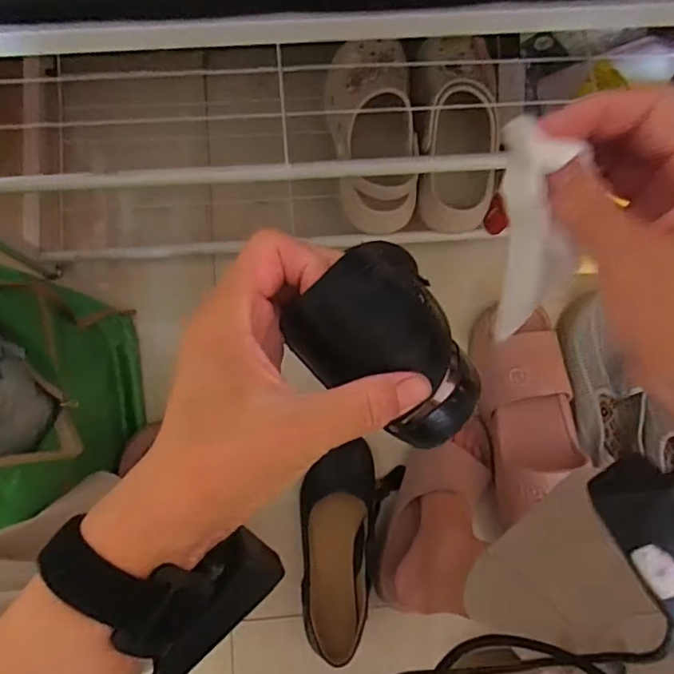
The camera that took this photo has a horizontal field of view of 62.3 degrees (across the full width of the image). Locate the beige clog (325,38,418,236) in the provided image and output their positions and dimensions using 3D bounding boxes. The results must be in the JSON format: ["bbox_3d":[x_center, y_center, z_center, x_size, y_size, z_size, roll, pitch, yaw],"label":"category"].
[{"bbox_3d":[0.046,-0.265,0.708,0.099,0.103,0.228,-9,82,-5],"label":"beige clog"}]

